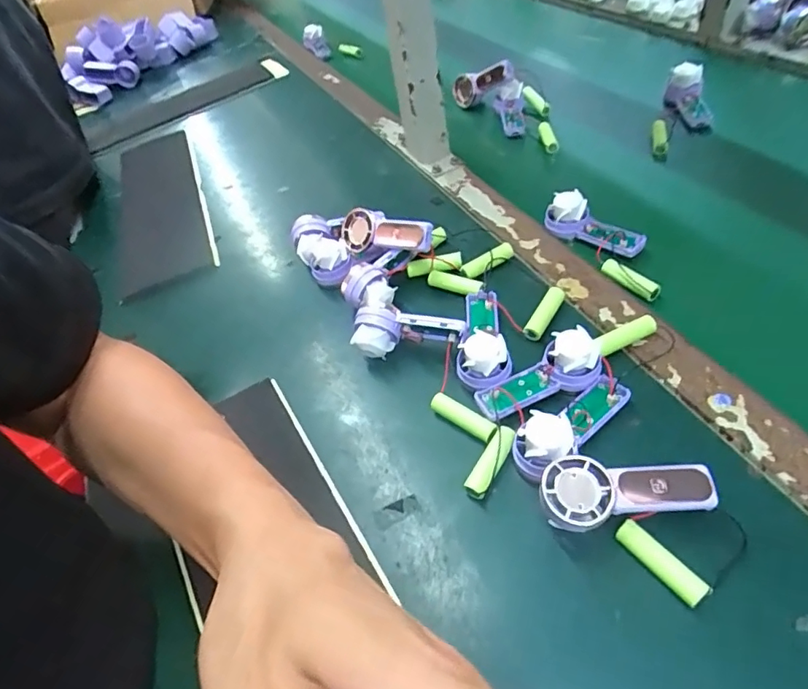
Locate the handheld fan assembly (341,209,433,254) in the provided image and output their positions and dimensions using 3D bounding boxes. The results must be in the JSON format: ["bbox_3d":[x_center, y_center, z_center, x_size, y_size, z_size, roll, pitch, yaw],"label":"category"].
[{"bbox_3d":[-0.015,-0.100,0.479,0.097,0.037,0.024,11,15,30],"label":"handheld fan assembly"}]

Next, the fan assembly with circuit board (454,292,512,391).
[{"bbox_3d":[0.063,-0.010,0.410,0.039,0.027,0.095,2,50,15],"label":"fan assembly with circuit board"}]

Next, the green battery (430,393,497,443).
[{"bbox_3d":[0.042,0.051,0.377,0.051,0.013,0.012,29,60,32],"label":"green battery"}]

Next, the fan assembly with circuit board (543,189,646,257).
[{"bbox_3d":[0.171,-0.109,0.477,0.092,0.031,0.023,30,56,29],"label":"fan assembly with circuit board"}]

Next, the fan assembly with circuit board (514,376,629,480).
[{"bbox_3d":[0.112,0.048,0.345,0.092,0.023,0.034,-33,50,-16],"label":"fan assembly with circuit board"}]

